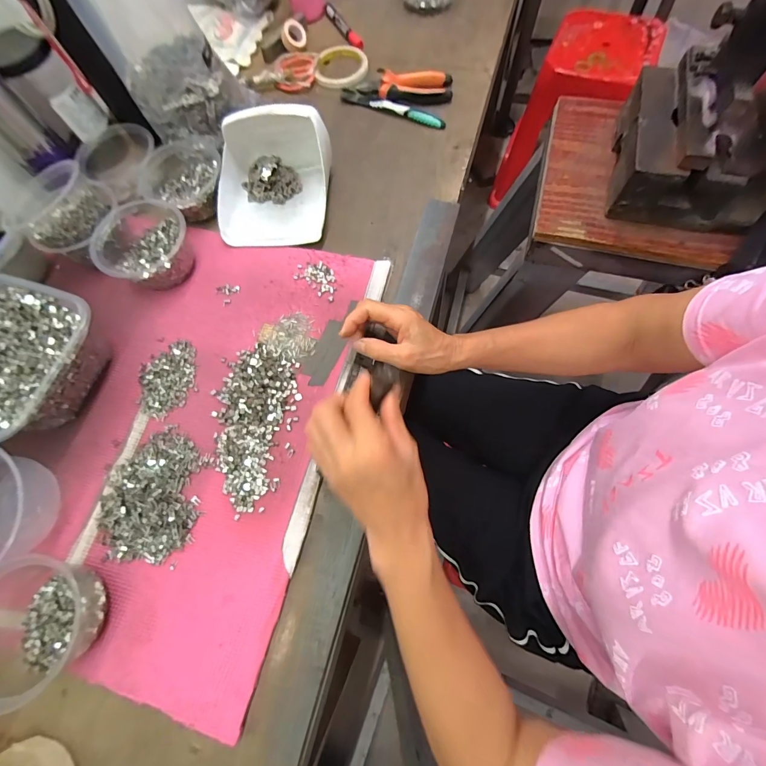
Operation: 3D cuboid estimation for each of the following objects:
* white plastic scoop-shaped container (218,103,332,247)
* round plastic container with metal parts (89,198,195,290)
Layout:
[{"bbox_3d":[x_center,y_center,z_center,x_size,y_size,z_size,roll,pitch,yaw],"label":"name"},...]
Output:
[{"bbox_3d":[-0.153,-0.293,0.490,0.153,0.083,0.183,0,71,3],"label":"white plastic scoop-shaped container"},{"bbox_3d":[-0.311,-0.180,0.472,0.117,0.061,0.114,-1,71,2],"label":"round plastic container with metal parts"}]

